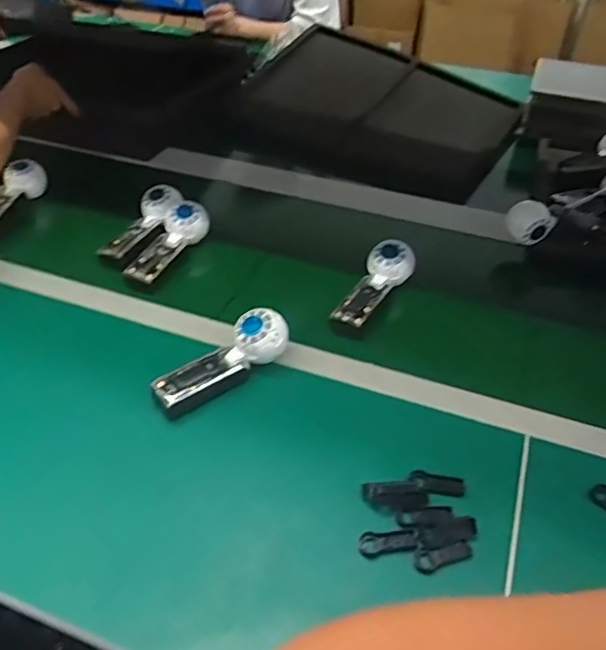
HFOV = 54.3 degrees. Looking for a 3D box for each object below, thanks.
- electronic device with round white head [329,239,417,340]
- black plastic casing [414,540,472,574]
[{"bbox_3d":[0.093,-0.045,0.791,0.068,0.066,0.167,21,45,20],"label":"electronic device with round white head"},{"bbox_3d":[0.127,0.211,0.540,0.054,0.007,0.021,-13,44,-16],"label":"black plastic casing"}]

